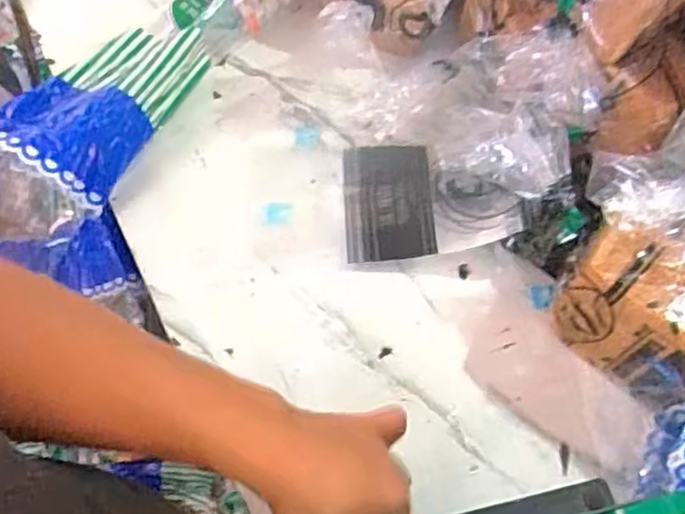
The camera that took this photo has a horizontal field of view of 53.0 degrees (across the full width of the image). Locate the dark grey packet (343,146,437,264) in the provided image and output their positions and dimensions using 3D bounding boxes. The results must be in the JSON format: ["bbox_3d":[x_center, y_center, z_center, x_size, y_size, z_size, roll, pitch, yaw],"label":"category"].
[{"bbox_3d":[0.040,-0.052,0.610,0.075,0.017,0.119,0,62,-3],"label":"dark grey packet"}]

